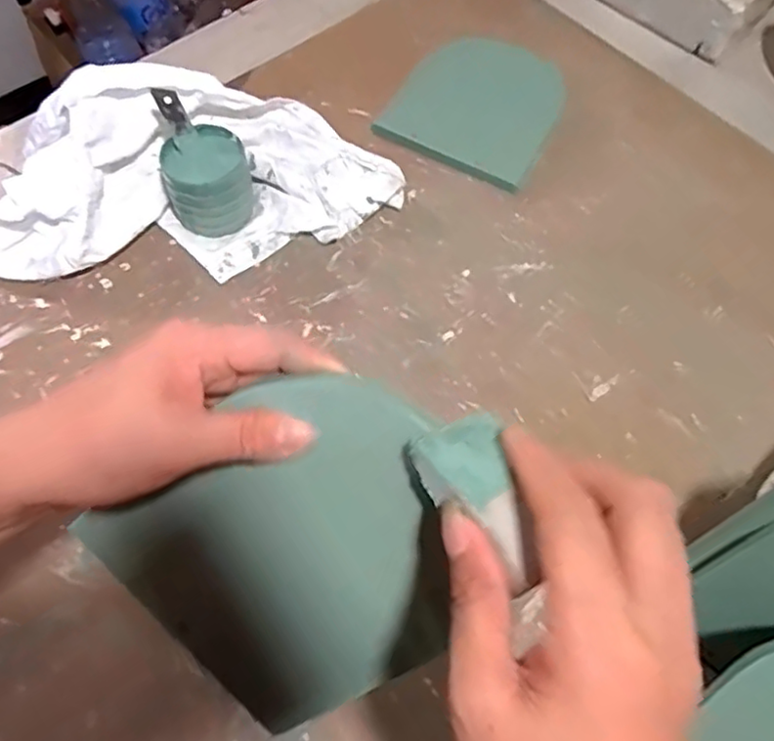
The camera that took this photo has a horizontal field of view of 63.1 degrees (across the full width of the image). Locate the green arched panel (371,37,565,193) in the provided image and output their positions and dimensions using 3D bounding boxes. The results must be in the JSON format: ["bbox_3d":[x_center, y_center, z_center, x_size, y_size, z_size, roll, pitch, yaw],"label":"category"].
[{"bbox_3d":[0.086,-0.251,0.591,0.140,0.022,0.147,29,74,7],"label":"green arched panel"}]

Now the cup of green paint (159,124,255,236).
[{"bbox_3d":[-0.145,-0.150,0.515,0.068,0.064,0.065,1,63,-3],"label":"cup of green paint"}]

